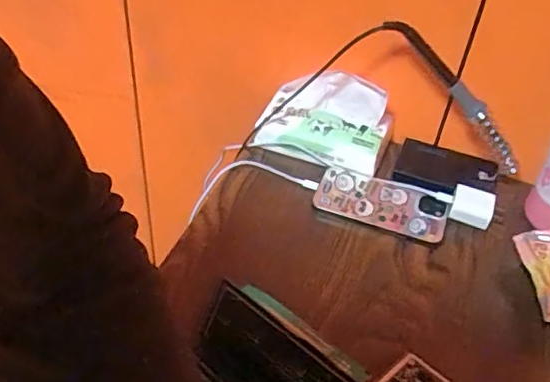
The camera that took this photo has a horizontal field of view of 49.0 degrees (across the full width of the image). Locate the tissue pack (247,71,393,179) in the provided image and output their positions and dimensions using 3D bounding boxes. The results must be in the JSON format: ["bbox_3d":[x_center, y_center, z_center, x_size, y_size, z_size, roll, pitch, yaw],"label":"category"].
[{"bbox_3d":[0.051,-0.075,0.688,0.146,0.108,0.064,16,48,12],"label":"tissue pack"}]

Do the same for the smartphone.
[{"bbox_3d":[0.113,0.015,0.650,0.141,0.010,0.057,18,68,15],"label":"smartphone"}]

